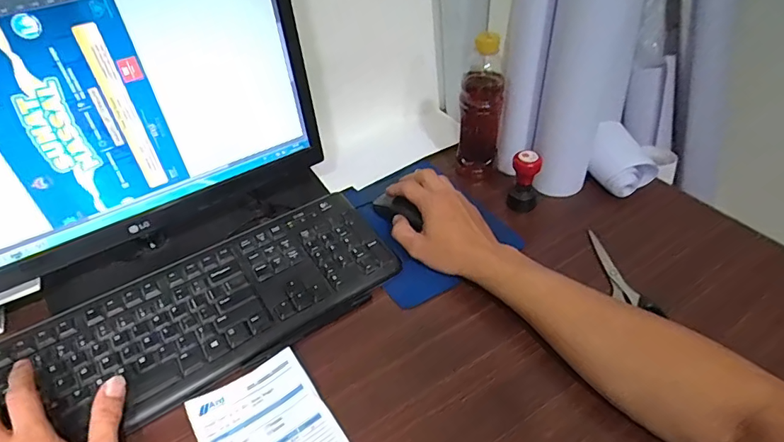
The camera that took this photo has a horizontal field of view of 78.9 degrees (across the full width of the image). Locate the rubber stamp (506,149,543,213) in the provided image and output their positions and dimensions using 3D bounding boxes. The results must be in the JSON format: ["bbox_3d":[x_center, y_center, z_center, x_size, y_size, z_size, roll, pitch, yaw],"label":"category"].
[{"bbox_3d":[0.166,-0.050,0.596,0.035,0.081,0.030,11,44,16],"label":"rubber stamp"}]

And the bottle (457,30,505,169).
[{"bbox_3d":[0.116,-0.156,0.616,0.054,0.172,0.060,4,42,9],"label":"bottle"}]

